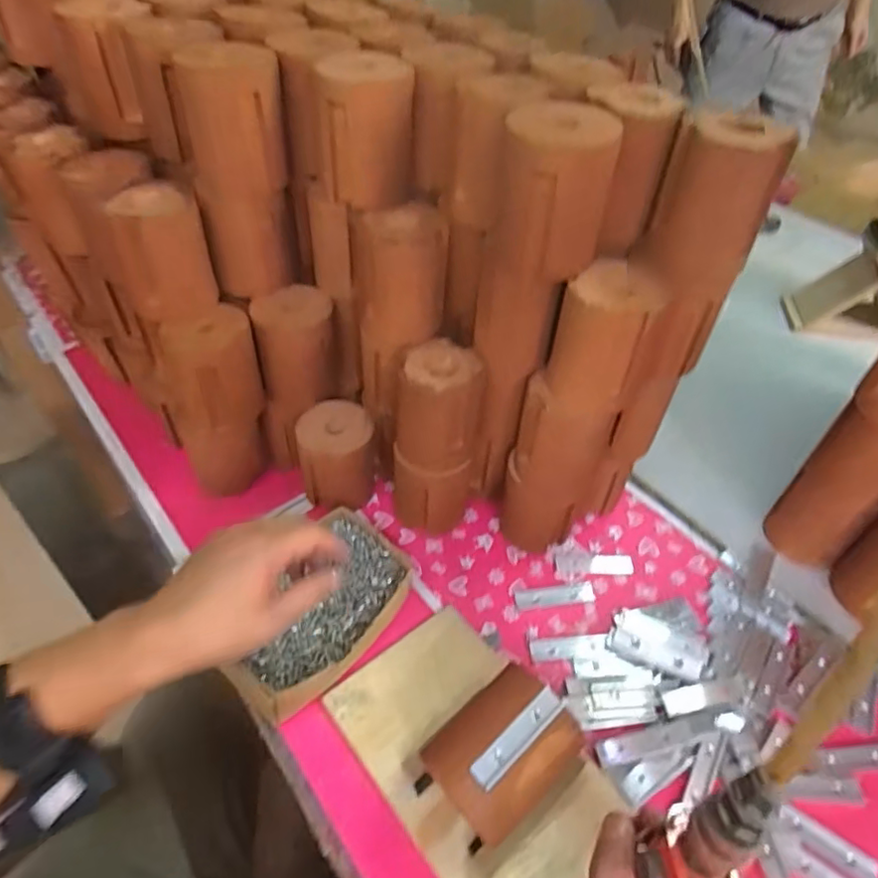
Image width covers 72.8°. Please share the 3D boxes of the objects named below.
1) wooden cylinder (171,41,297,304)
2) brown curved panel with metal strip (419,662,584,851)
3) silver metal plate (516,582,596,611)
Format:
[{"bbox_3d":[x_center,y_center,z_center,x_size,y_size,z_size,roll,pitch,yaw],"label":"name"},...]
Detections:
[{"bbox_3d":[-0.182,-0.243,0.552,0.086,0.193,0.087,-12,49,-14],"label":"wooden cylinder"},{"bbox_3d":[0.046,0.240,0.450,0.101,0.083,0.083,-30,55,-27],"label":"brown curved panel with metal strip"},{"bbox_3d":[0.117,0.159,0.601,0.080,0.004,0.022,-5,48,-8],"label":"silver metal plate"}]

